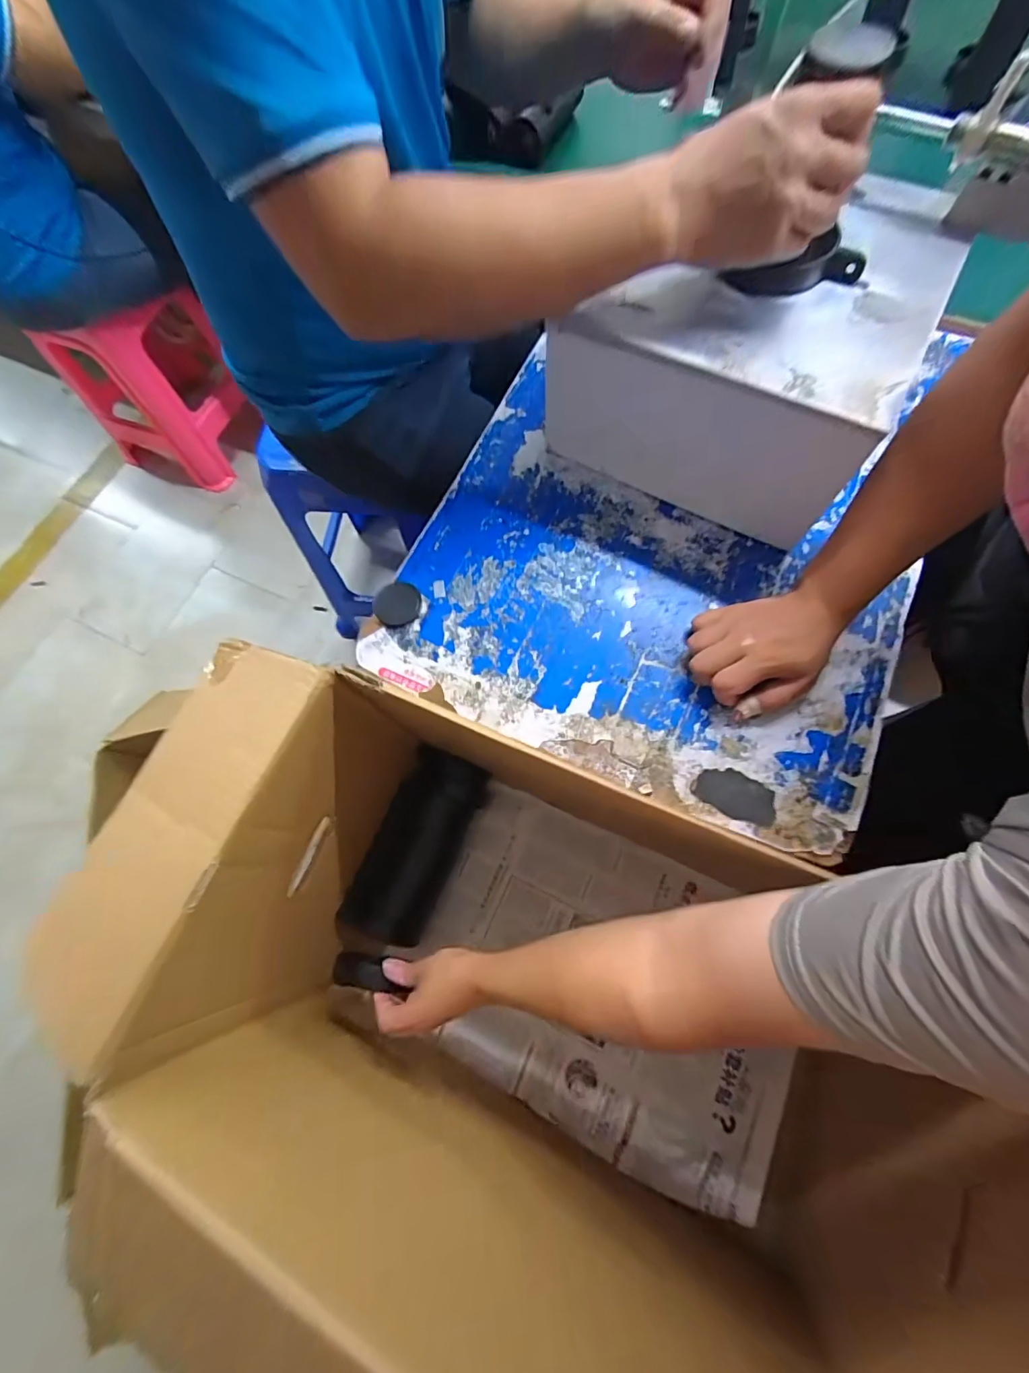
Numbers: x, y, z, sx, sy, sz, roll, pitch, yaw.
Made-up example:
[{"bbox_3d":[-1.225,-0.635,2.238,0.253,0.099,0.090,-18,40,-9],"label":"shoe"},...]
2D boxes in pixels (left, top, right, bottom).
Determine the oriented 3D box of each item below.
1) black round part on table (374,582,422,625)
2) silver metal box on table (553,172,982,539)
[{"bbox_3d":[-0.126,-0.088,0.526,0.047,0.010,0.049,-1,72,2],"label":"black round part on table"},{"bbox_3d":[0.244,-0.349,0.510,0.323,0.166,0.288,27,75,11],"label":"silver metal box on table"}]

